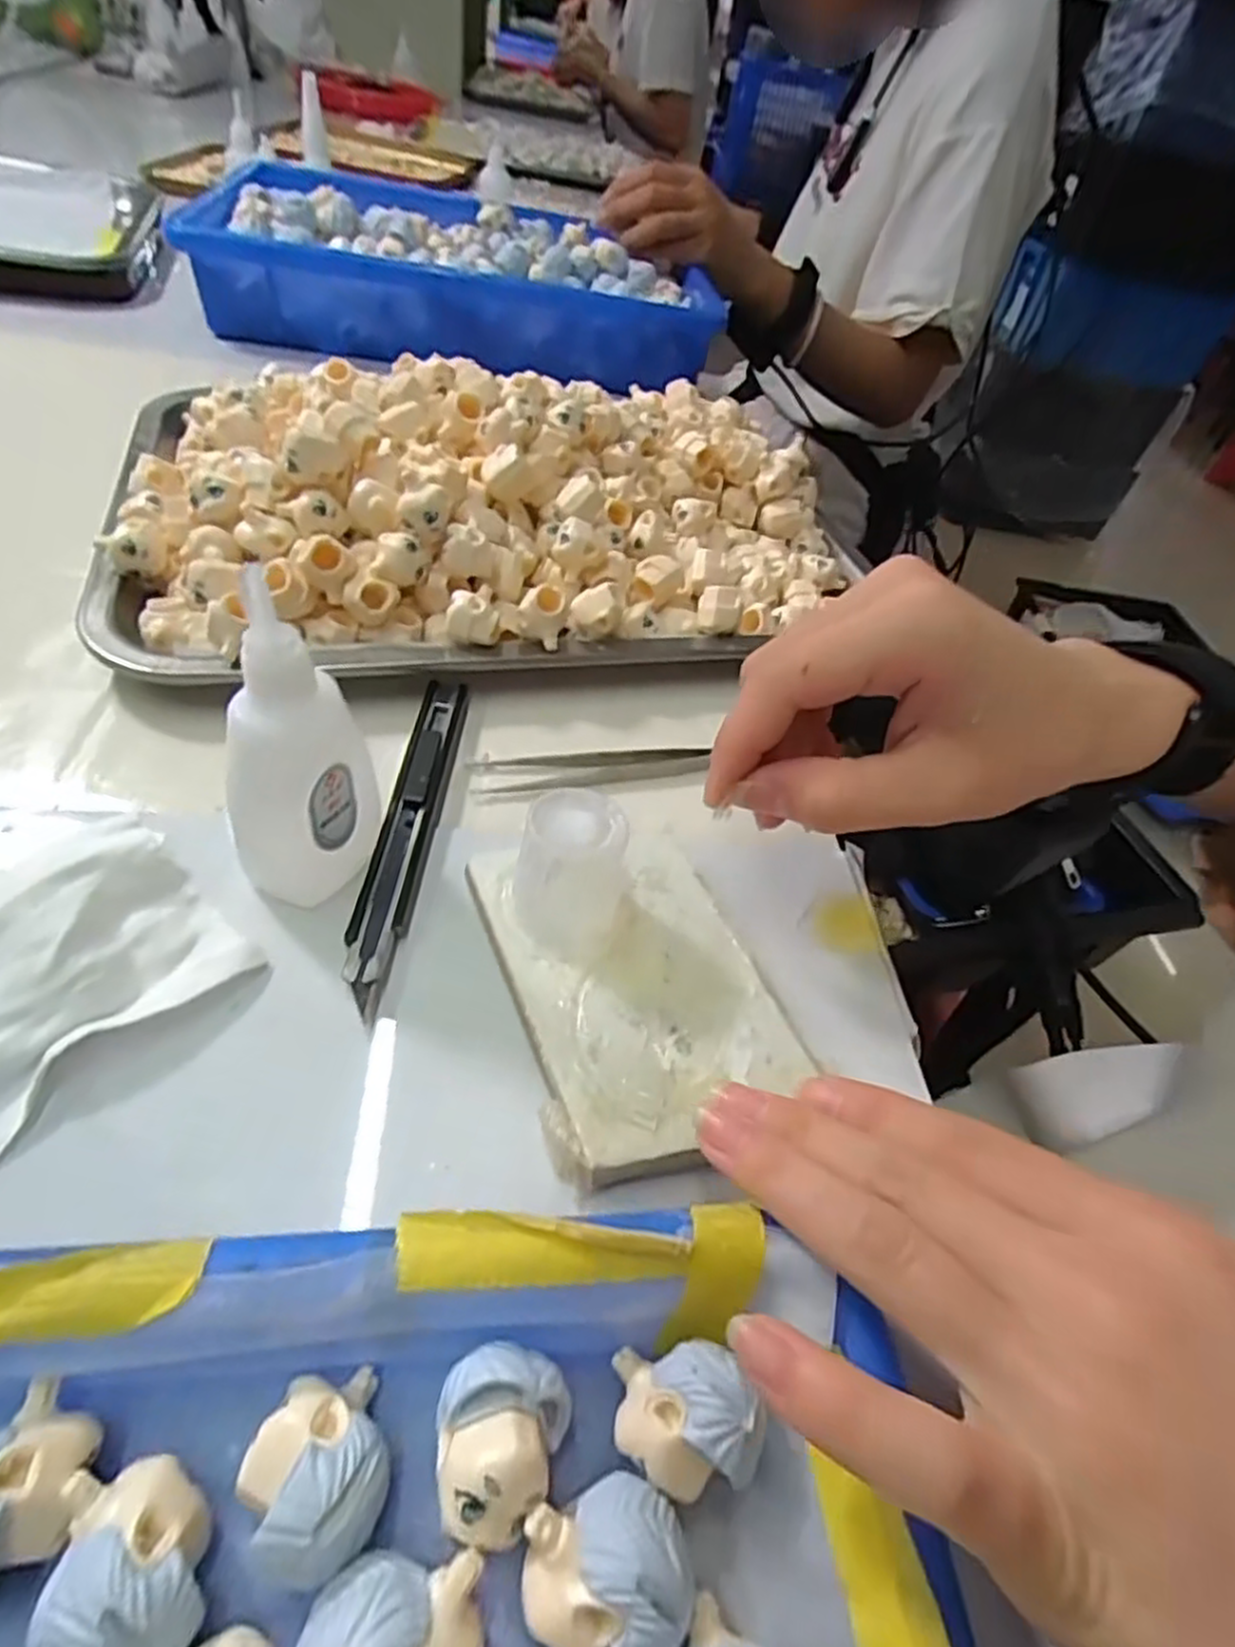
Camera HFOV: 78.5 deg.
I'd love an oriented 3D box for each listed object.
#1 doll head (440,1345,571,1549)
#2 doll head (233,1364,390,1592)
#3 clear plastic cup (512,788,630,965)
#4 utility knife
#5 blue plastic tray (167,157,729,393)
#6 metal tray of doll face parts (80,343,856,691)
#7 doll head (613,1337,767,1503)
[{"bbox_3d":[-0.022,0.113,0.139,0.022,0.017,0.027,20,47,6],"label":"doll head"},{"bbox_3d":[-0.052,0.113,0.131,0.022,0.018,0.027,-15,53,-24],"label":"doll head"},{"bbox_3d":[-0.013,0.014,0.216,0.029,0.038,0.036,12,47,-1],"label":"clear plastic cup"},{"bbox_3d":[-0.069,-0.003,0.252,0.017,0.007,0.143,7,47,-6],"label":"utility knife"},{"bbox_3d":[-0.119,-0.439,0.601,0.366,0.072,0.236,2,48,-10],"label":"blue plastic tray"},{"bbox_3d":[-0.054,-0.162,0.360,0.334,0.068,0.223,-11,51,-13],"label":"metal tray of doll face parts"},{"bbox_3d":[0.013,0.112,0.143,0.024,0.020,0.023,6,47,-7],"label":"doll head"}]

